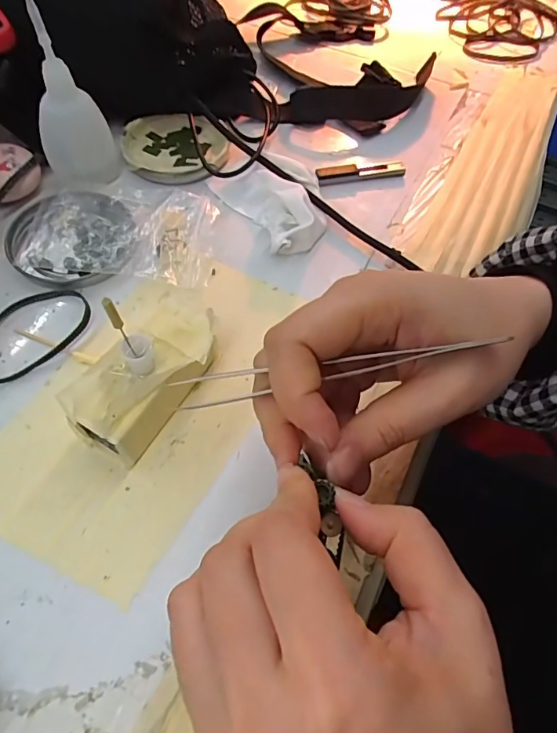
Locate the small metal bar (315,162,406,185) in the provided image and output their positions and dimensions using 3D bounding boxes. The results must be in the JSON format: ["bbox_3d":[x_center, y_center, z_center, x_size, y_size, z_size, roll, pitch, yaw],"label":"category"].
[{"bbox_3d":[0.062,-0.145,0.359,0.069,0.010,0.012,-11,61,-9],"label":"small metal bar"}]

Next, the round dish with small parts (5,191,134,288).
[{"bbox_3d":[-0.134,-0.085,0.308,0.078,0.010,0.081,1,60,-2],"label":"round dish with small parts"}]

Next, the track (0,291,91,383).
[{"bbox_3d":[-0.143,-0.021,0.278,0.070,0.004,0.047,-36,68,-21],"label":"track"}]

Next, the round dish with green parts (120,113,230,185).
[{"bbox_3d":[-0.080,-0.167,0.365,0.081,0.014,0.072,8,60,1],"label":"round dish with green parts"}]

